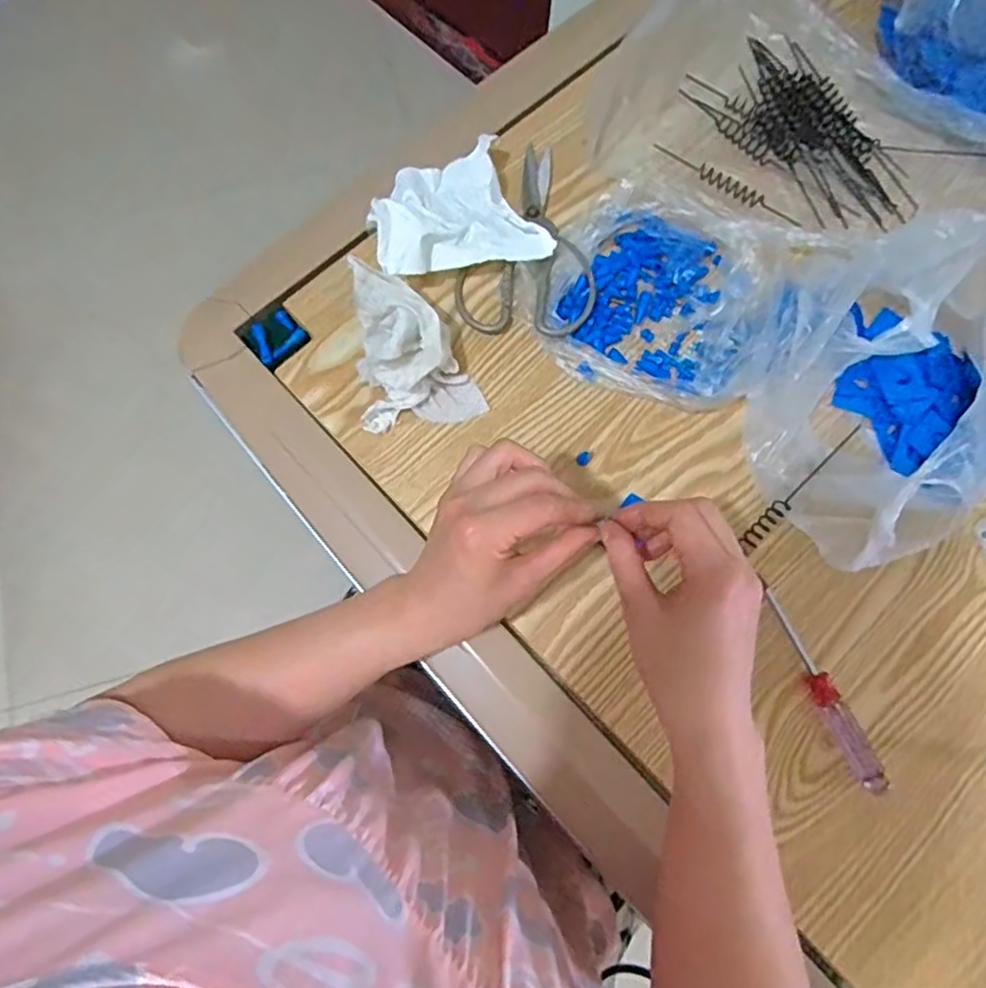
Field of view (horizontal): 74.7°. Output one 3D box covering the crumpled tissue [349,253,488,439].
[{"bbox_3d":[-0.060,-0.113,0.474,0.089,0.058,0.116,-10,75,-3],"label":"crumpled tissue"}]

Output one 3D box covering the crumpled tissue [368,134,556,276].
[{"bbox_3d":[-0.036,-0.221,0.507,0.127,0.052,0.122,-24,77,-7],"label":"crumpled tissue"}]

